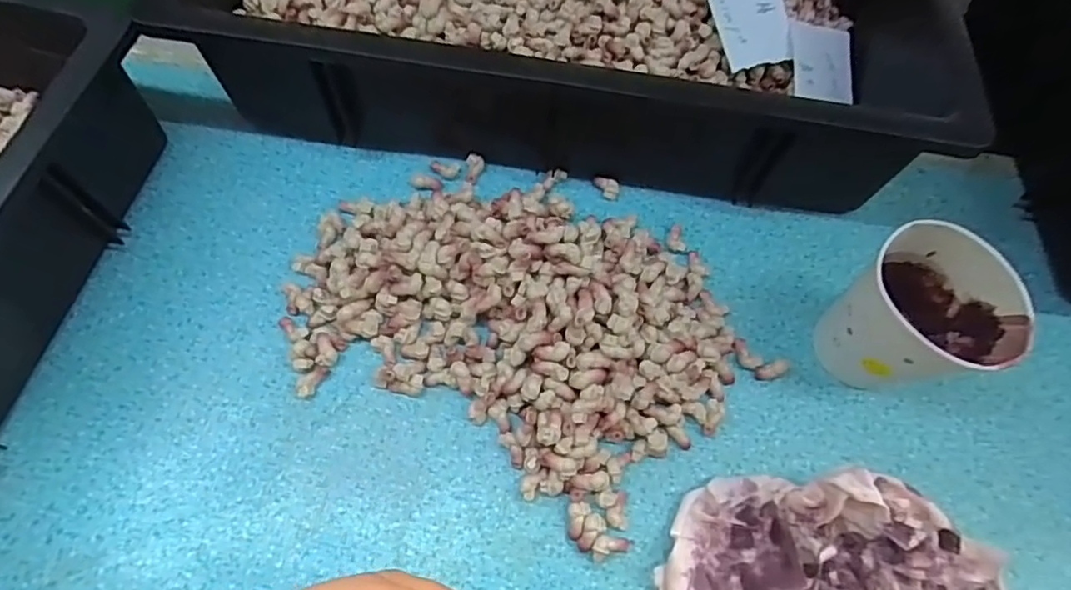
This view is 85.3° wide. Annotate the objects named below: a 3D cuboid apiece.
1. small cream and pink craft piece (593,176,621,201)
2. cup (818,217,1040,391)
[{"bbox_3d":[0.046,-0.069,0.376,0.017,0.009,0.011,17,68,4],"label":"small cream and pink craft piece"},{"bbox_3d":[0.197,0.013,0.309,0.073,0.084,0.073,42,71,13],"label":"cup"}]

